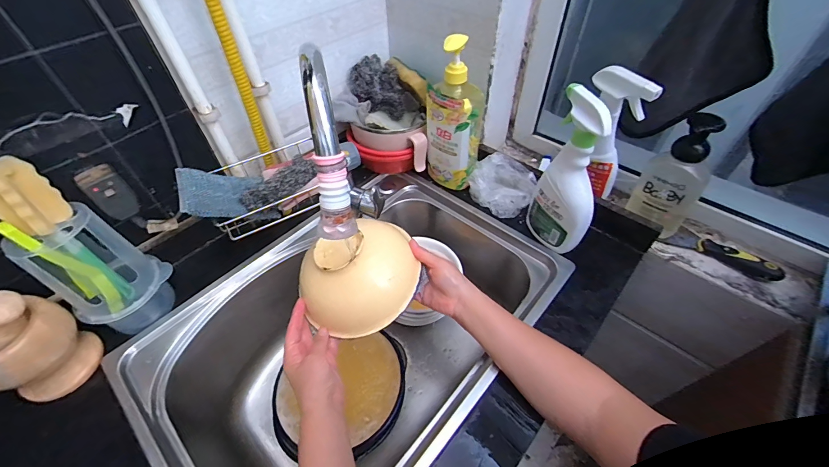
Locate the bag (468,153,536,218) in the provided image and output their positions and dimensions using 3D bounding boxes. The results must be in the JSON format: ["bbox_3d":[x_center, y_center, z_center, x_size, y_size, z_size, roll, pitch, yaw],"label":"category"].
[{"bbox_3d":[0.161,-0.094,0.658,0.090,0.058,0.118,-36,57,-25],"label":"bag"}]

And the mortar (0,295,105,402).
[{"bbox_3d":[-0.478,0.147,0.432,0.100,0.114,0.089,-31,55,-22],"label":"mortar"}]

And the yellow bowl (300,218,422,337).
[{"bbox_3d":[-0.075,0.048,0.479,0.164,0.096,0.142,-23,52,-17],"label":"yellow bowl"}]

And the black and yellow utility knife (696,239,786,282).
[{"bbox_3d":[0.515,0.041,0.552,0.108,0.032,0.019,32,57,26],"label":"black and yellow utility knife"}]

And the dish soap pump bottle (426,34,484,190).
[{"bbox_3d":[0.073,-0.202,0.615,0.102,0.256,0.079,0,49,2],"label":"dish soap pump bottle"}]

